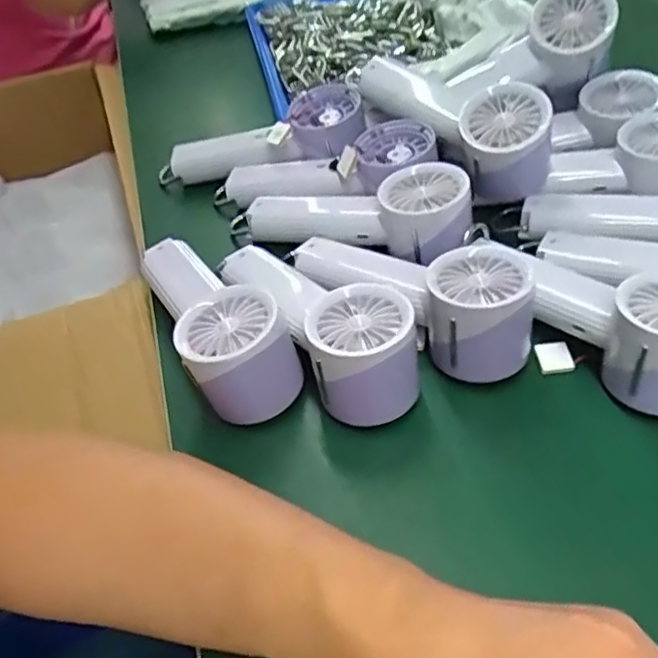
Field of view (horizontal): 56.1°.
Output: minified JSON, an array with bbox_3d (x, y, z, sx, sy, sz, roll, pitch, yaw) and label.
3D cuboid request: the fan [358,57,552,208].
[{"bbox_3d":[0.090,-0.166,0.486,0.066,0.072,0.178,-26,50,-16],"label":"fan"}]

